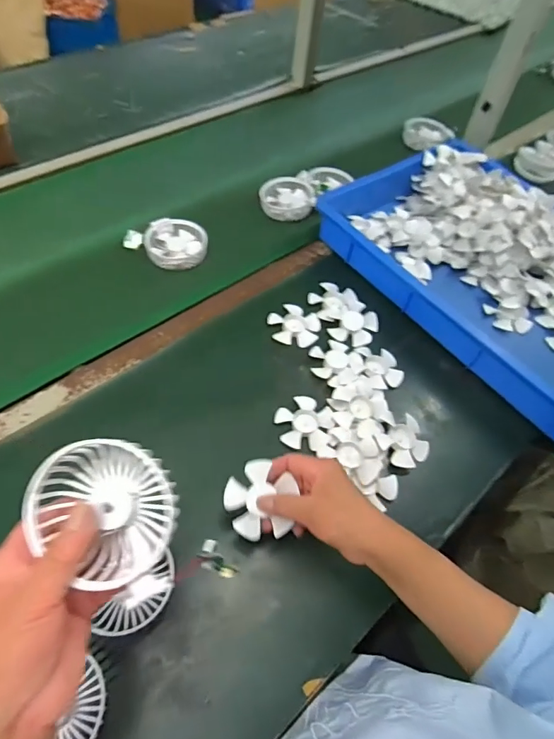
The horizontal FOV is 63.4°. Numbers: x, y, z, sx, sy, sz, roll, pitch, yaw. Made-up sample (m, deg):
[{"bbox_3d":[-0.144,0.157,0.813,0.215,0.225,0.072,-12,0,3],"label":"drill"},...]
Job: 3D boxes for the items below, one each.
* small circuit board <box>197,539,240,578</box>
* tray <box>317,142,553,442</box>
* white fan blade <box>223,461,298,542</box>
[{"bbox_3d":[-0.041,0.134,0.313,0.031,0.013,0.017,45,60,6],"label":"small circuit board"},{"bbox_3d":[0.388,-0.161,0.701,0.430,0.076,0.569,-29,62,-24],"label":"tray"},{"bbox_3d":[-0.019,0.128,0.446,0.072,0.017,0.072,1,77,-4],"label":"white fan blade"}]

